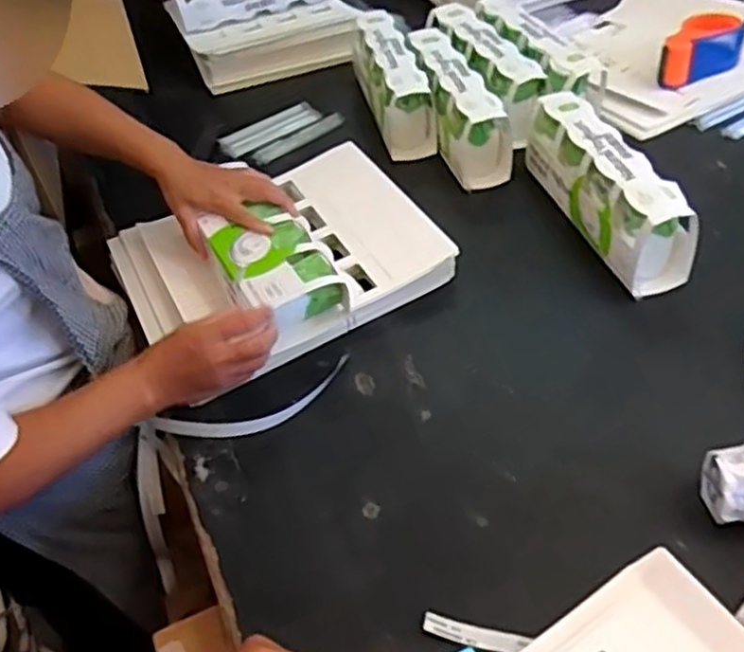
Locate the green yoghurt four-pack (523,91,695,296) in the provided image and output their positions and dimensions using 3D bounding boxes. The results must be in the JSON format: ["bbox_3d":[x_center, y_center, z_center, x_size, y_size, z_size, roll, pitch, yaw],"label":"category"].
[{"bbox_3d":[0.265,-0.159,0.828,0.074,0.096,0.249,-16,46,-8],"label":"green yoghurt four-pack"}]

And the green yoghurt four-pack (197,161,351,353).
[{"bbox_3d":[-0.097,-0.066,0.766,0.113,0.064,0.168,-21,47,-13],"label":"green yoghurt four-pack"}]

